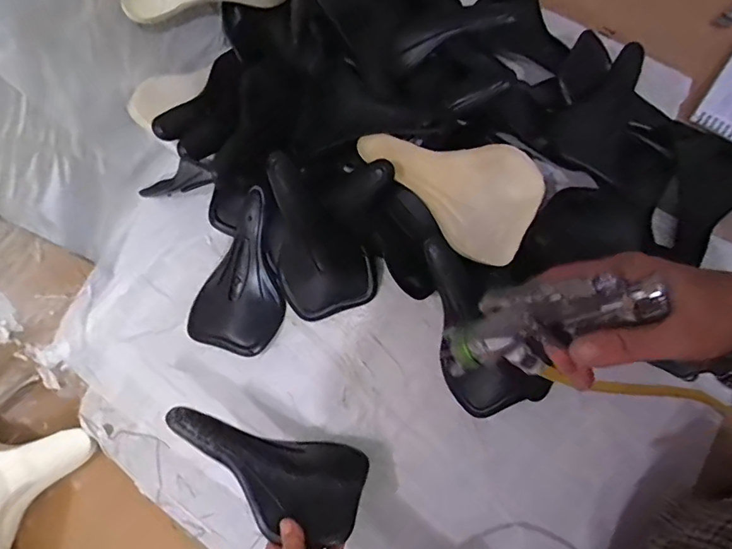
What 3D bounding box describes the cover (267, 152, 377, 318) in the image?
[{"bbox_3d":[-0.080,-0.040,0.593,0.116,0.056,0.214,-26,116,16],"label":"cover"}]

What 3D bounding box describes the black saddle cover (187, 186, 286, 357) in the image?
[{"bbox_3d":[-0.152,-0.002,0.620,0.110,0.035,0.204,17,91,-1],"label":"black saddle cover"}]

